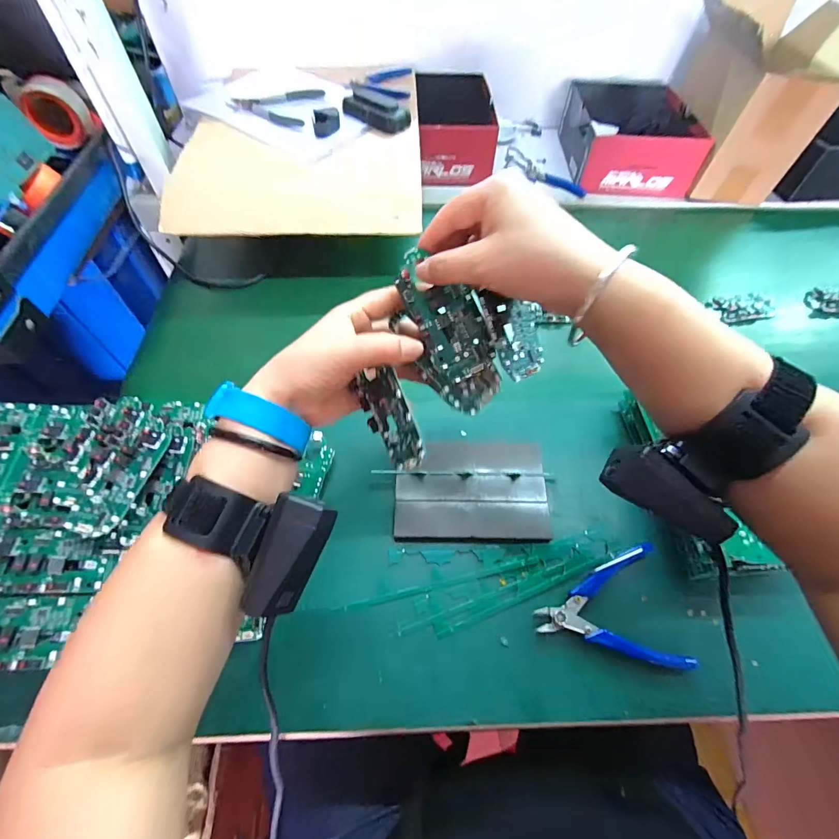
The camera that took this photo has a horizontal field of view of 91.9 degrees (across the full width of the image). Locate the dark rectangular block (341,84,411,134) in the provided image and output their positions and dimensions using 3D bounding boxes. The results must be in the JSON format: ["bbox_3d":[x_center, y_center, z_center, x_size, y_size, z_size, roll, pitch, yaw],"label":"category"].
[{"bbox_3d":[-0.069,-0.471,0.621,0.109,0.038,0.046,25,60,14],"label":"dark rectangular block"}]

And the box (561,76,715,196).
[{"bbox_3d":[0.373,-0.521,0.733,0.185,0.097,0.254,1,57,0],"label":"box"}]

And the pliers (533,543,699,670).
[{"bbox_3d":[0.165,0.170,0.357,0.123,0.011,0.099,-7,58,-5],"label":"pliers"}]

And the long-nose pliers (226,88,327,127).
[{"bbox_3d":[-0.233,-0.510,0.658,0.134,0.019,0.128,10,58,5],"label":"long-nose pliers"}]

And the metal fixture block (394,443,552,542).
[{"bbox_3d":[0.053,0.069,0.415,0.150,0.015,0.106,1,57,-1],"label":"metal fixture block"}]

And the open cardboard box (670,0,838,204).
[{"bbox_3d":[0.541,-0.541,0.682,0.182,0.216,0.289,4,57,2],"label":"open cardboard box"}]

